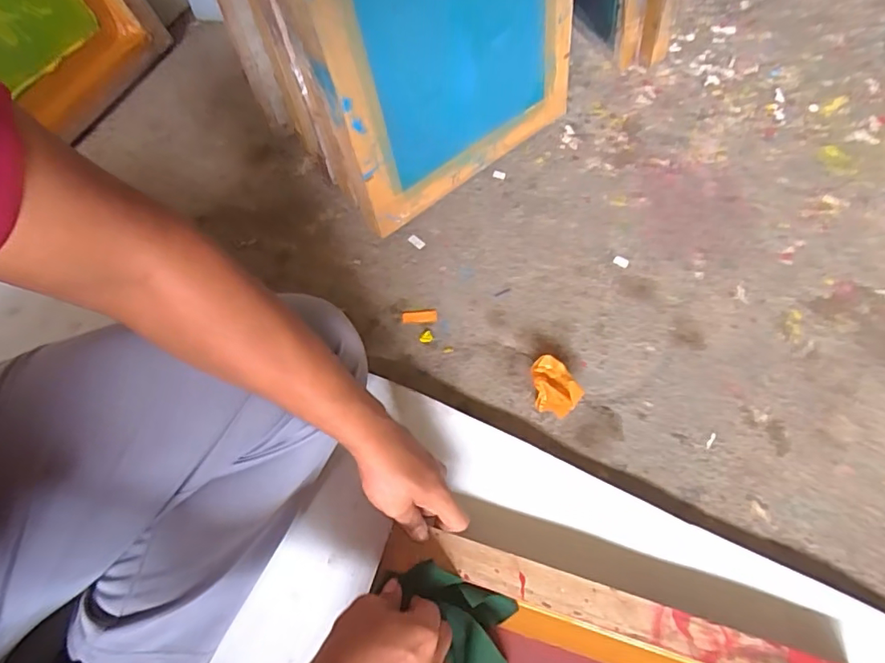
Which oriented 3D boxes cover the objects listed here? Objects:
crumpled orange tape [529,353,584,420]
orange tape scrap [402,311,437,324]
[{"bbox_3d":[0.134,0.070,0.659,0.051,0.030,0.072,-29,69,-12],"label":"crumpled orange tape"},{"bbox_3d":[-0.030,-0.019,0.701,0.045,0.004,0.017,-6,66,-2],"label":"orange tape scrap"}]

